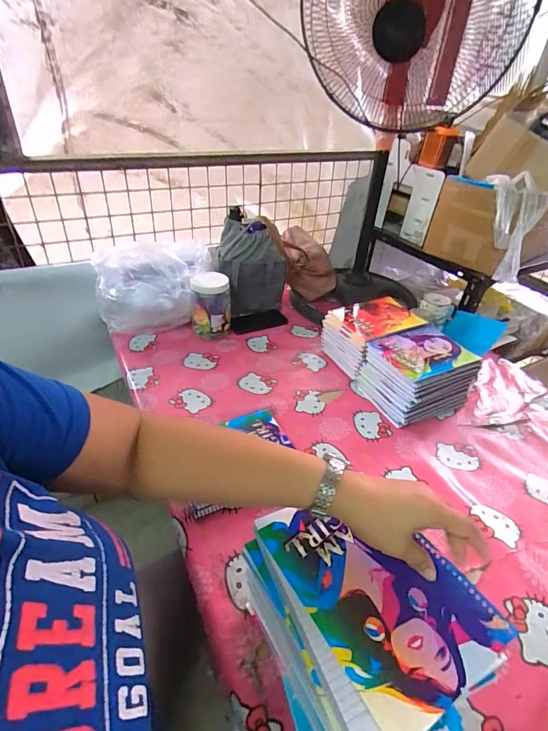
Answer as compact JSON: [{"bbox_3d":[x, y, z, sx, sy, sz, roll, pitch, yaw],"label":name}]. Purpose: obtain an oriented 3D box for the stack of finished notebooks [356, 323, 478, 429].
[{"bbox_3d":[0.316,0.019,0.867,0.203,0.117,0.169,-12,39,-21],"label":"stack of finished notebooks"}]

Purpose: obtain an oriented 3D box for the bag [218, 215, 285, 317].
[{"bbox_3d":[-0.064,-0.277,1.127,0.184,0.231,0.129,-1,36,-7],"label":"bag"}]

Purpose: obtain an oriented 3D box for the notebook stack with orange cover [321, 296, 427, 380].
[{"bbox_3d":[0.249,-0.077,0.982,0.203,0.123,0.149,-16,41,-26],"label":"notebook stack with orange cover"}]

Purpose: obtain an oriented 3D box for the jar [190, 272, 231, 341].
[{"bbox_3d":[-0.165,-0.152,1.015,0.100,0.152,0.084,-4,37,-11],"label":"jar"}]

